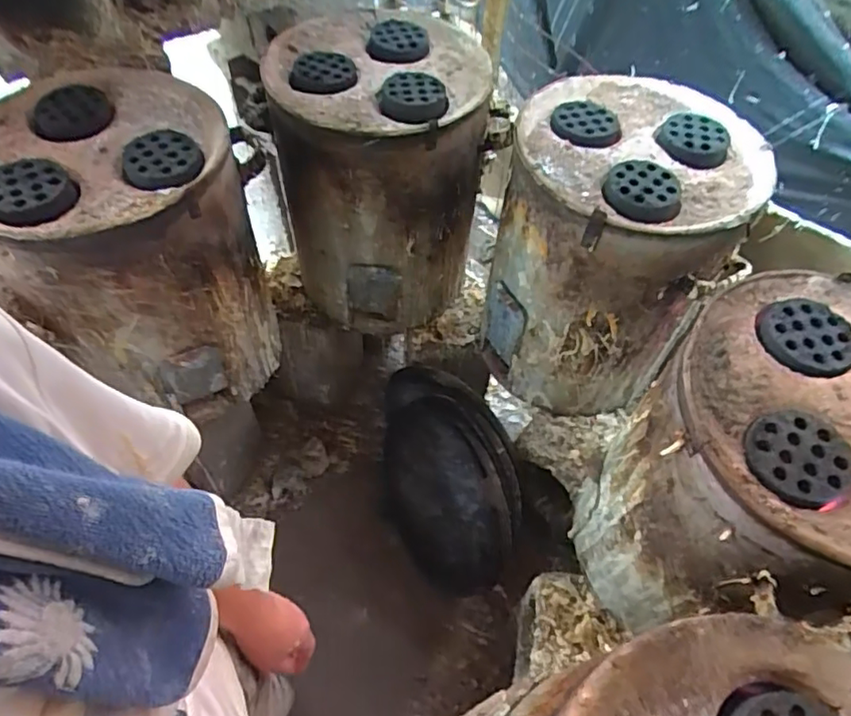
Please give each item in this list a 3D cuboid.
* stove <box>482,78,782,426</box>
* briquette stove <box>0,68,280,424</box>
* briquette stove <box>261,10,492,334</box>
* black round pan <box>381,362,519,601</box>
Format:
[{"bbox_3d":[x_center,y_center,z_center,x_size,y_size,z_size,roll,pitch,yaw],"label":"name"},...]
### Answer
[{"bbox_3d":[0.302,-0.179,1.054,0.360,0.459,0.362,29,58,15],"label":"stove"},{"bbox_3d":[-0.461,-0.163,0.984,0.347,0.442,0.356,-27,62,-21],"label":"briquette stove"},{"bbox_3d":[-0.086,-0.299,1.107,0.337,0.500,0.296,4,55,-2],"label":"briquette stove"},{"bbox_3d":[0.035,0.251,1.255,0.344,0.469,0.071,-2,8,39],"label":"black round pan"}]

